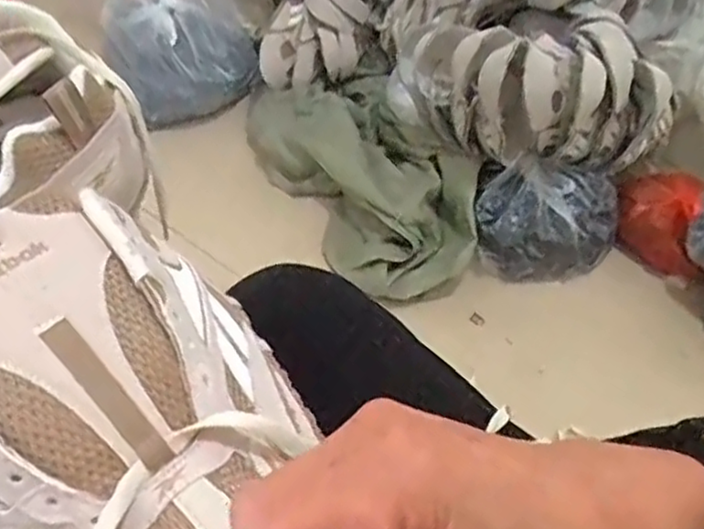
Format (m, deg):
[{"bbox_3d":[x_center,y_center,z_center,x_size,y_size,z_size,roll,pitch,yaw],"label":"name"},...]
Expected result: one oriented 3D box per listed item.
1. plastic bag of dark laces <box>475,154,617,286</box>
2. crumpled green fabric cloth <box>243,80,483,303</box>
[{"bbox_3d":[0.303,-0.059,1.076,0.218,0.156,0.116,-2,46,-5],"label":"plastic bag of dark laces"},{"bbox_3d":[0.017,-0.182,1.192,0.269,0.122,0.558,-19,50,-20],"label":"crumpled green fabric cloth"}]

